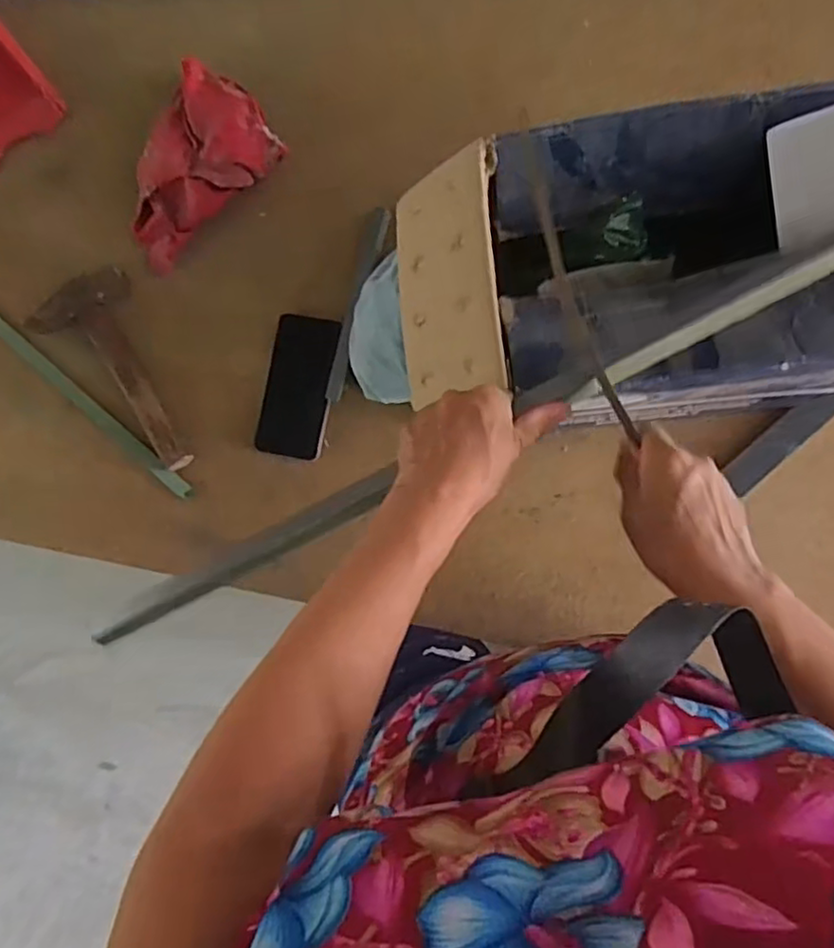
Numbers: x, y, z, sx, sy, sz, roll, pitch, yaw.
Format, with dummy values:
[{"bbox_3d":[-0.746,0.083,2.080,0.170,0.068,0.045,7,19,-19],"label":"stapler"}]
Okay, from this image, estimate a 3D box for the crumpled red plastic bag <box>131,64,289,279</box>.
[{"bbox_3d":[-0.252,-0.334,0.736,0.115,0.080,0.209,42,94,6],"label":"crumpled red plastic bag"}]

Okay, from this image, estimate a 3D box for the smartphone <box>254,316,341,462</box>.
[{"bbox_3d":[-0.133,-0.097,0.739,0.074,0.009,0.155,11,97,1],"label":"smartphone"}]

